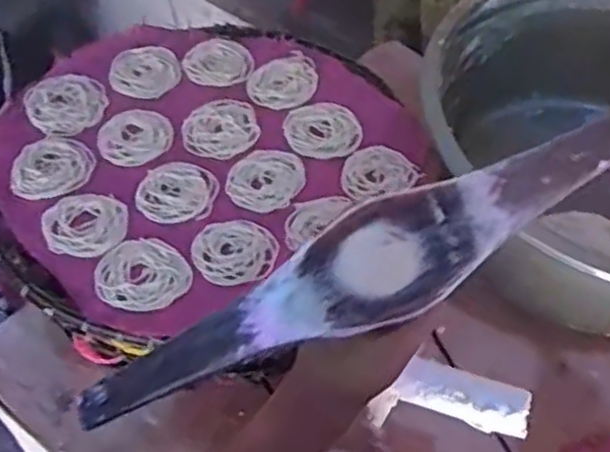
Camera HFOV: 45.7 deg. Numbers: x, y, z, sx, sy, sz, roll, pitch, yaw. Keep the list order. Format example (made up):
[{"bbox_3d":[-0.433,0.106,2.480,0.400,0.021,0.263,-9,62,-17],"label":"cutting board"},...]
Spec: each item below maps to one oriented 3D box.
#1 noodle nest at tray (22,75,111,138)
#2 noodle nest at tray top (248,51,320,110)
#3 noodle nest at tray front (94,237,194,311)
[{"bbox_3d":[-0.246,-0.128,0.749,0.077,0.015,0.083,-16,54,-12],"label":"noodle nest at tray"},{"bbox_3d":[-0.024,-0.156,0.778,0.074,0.006,0.077,-10,53,-7],"label":"noodle nest at tray top"},{"bbox_3d":[-0.142,0.040,0.624,0.073,0.008,0.078,0,53,0],"label":"noodle nest at tray front"}]

